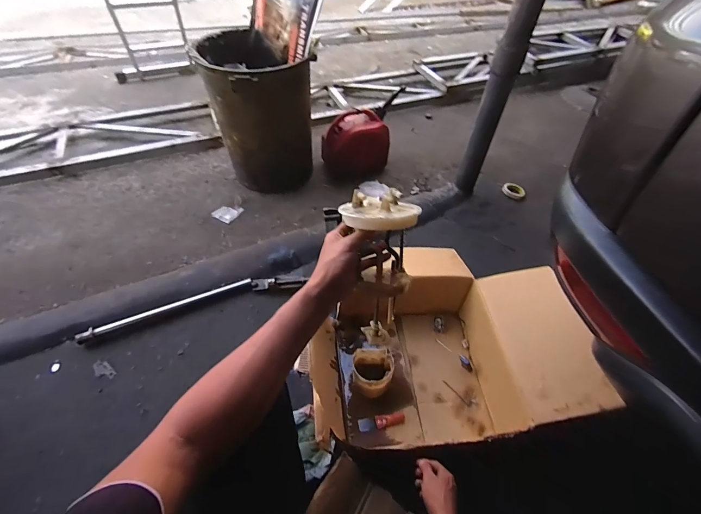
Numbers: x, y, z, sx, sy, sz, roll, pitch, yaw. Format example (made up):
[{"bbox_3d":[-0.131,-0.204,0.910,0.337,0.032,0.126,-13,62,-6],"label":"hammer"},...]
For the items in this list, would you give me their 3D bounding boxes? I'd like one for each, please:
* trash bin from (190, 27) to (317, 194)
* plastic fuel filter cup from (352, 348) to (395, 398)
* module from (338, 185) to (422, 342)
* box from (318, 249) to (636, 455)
[{"bbox_3d":[-0.401,-0.612,1.442,0.377,0.535,0.407,-22,55,-20],"label":"trash bin"},{"bbox_3d":[0.063,0.321,0.894,0.109,0.081,0.116,2,50,-2],"label":"plastic fuel filter cup"},{"bbox_3d":[0.042,0.026,0.537,0.114,0.261,0.101,1,21,-3],"label":"module"},{"bbox_3d":[0.217,0.260,0.927,0.647,0.382,0.487,-3,51,-6],"label":"box"}]

